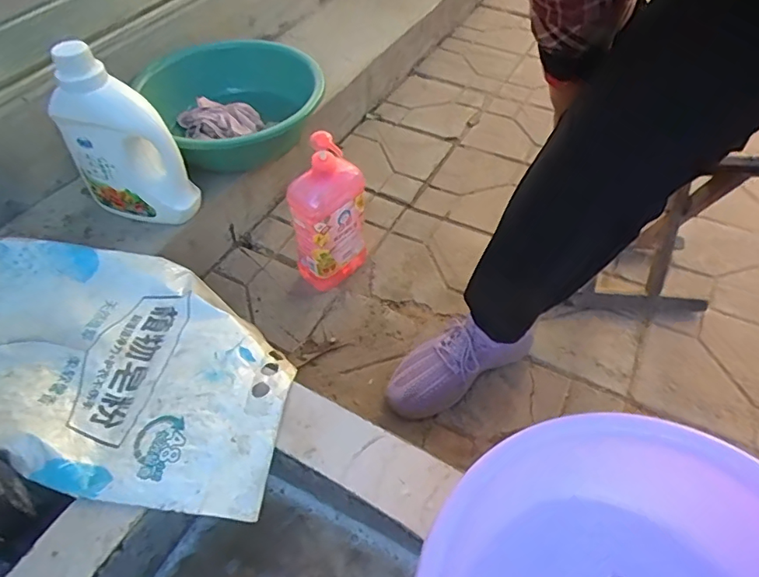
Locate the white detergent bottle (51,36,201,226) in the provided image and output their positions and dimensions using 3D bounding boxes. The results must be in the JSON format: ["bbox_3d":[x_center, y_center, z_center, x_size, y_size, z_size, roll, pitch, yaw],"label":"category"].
[{"bbox_3d":[-0.374,-0.217,0.732,0.150,0.246,0.072,7,50,10],"label":"white detergent bottle"}]

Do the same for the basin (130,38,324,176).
[{"bbox_3d":[-0.271,-0.339,0.934,0.272,0.106,0.290,-30,54,-20],"label":"basin"}]

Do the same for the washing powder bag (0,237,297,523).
[{"bbox_3d":[-0.352,0.080,0.654,0.510,0.065,0.338,7,50,10],"label":"washing powder bag"}]

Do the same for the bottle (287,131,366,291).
[{"bbox_3d":[-0.080,-0.118,0.807,0.065,0.277,0.109,35,58,26],"label":"bottle"}]

